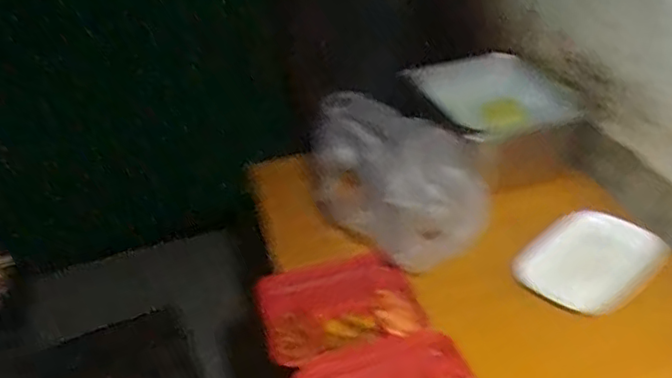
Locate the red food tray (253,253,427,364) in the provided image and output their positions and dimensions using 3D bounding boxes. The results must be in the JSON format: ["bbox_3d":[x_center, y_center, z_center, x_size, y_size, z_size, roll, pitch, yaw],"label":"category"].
[{"bbox_3d":[0.003,0.168,0.972,0.227,0.036,0.189,-11,34,-6],"label":"red food tray"}]

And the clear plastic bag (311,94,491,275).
[{"bbox_3d":[0.094,-0.030,1.052,0.168,0.237,0.247,-28,40,-29],"label":"clear plastic bag"}]

